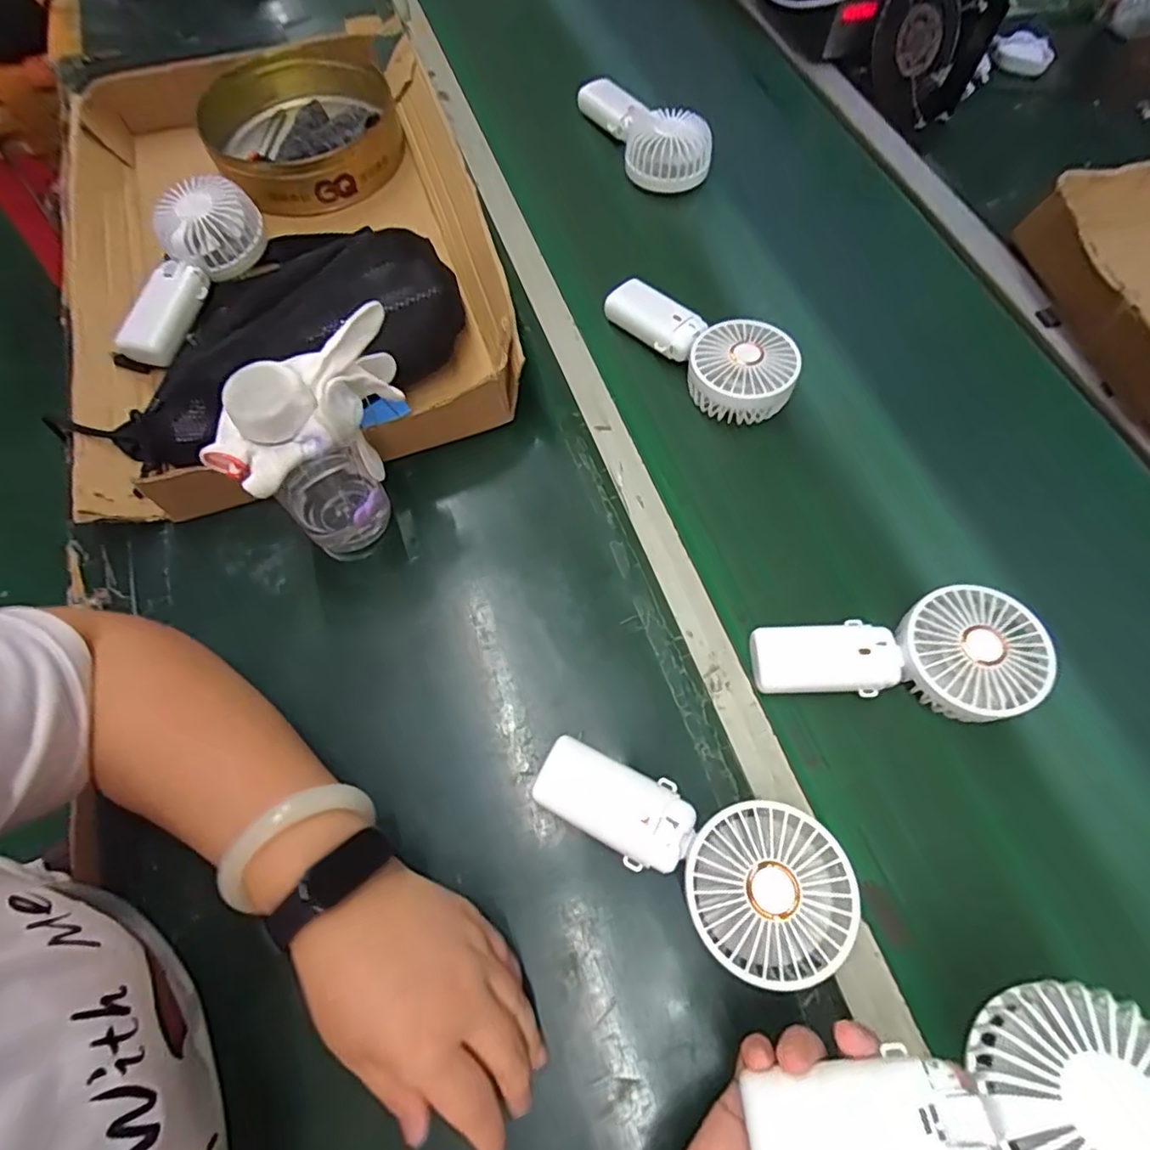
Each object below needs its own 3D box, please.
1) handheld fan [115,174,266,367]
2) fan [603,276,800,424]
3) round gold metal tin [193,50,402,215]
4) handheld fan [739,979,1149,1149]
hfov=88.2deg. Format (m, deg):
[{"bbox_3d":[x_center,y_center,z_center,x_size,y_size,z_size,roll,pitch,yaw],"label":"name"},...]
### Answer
[{"bbox_3d":[-0.339,-0.262,0.518,0.067,0.055,0.179,23,83,11],"label":"handheld fan"},{"bbox_3d":[0.113,-0.207,0.523,0.079,0.041,0.180,-35,69,-15],"label":"fan"},{"bbox_3d":[-0.275,-0.460,0.611,0.194,0.064,0.190,0,64,0],"label":"round gold metal tin"},{"bbox_3d":[0.164,0.229,0.246,0.174,0.032,0.078,-18,64,14],"label":"handheld fan"}]

